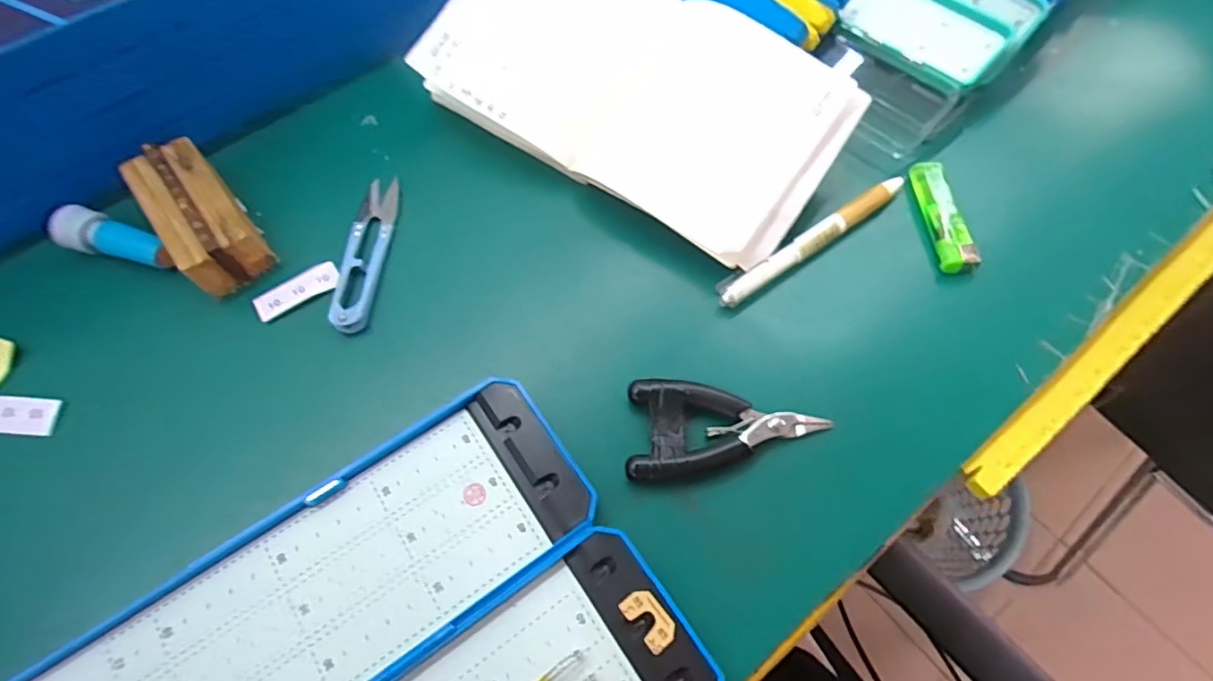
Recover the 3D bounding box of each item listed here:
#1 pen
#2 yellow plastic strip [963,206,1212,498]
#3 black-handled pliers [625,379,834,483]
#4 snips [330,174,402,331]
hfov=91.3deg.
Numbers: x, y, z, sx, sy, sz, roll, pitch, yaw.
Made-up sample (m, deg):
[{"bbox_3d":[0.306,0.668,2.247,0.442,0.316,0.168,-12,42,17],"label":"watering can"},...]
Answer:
[{"bbox_3d":[0.118,-0.057,0.336,0.135,0.009,0.016,-30,68,-15],"label":"pen"},{"bbox_3d":[0.310,-0.036,0.321,0.360,0.013,0.023,-35,73,-16],"label":"yellow plastic strip"},{"bbox_3d":[0.058,0.044,0.285,0.093,0.010,0.048,3,64,0],"label":"black-handled pliers"},{"bbox_3d":[-0.137,-0.052,0.337,0.022,0.013,0.101,3,64,0],"label":"snips"}]

